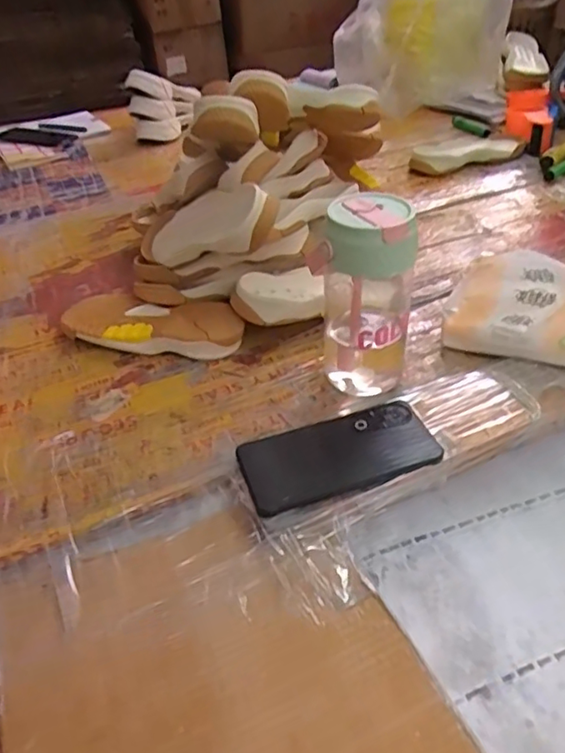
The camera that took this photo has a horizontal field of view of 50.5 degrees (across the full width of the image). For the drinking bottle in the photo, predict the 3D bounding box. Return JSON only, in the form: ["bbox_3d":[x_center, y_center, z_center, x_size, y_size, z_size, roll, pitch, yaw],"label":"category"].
[{"bbox_3d":[0.076,-0.072,0.573,0.096,0.185,0.086,3,39,10],"label":"drinking bottle"}]

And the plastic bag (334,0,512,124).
[{"bbox_3d":[0.309,-0.742,1.317,0.394,0.289,0.194,4,37,10],"label":"plastic bag"}]

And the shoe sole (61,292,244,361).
[{"bbox_3d":[-0.154,-0.064,0.692,0.221,0.034,0.089,10,38,18],"label":"shoe sole"}]

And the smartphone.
[{"bbox_3d":[0.048,0.067,0.526,0.165,0.008,0.083,-17,44,-12],"label":"smartphone"}]

